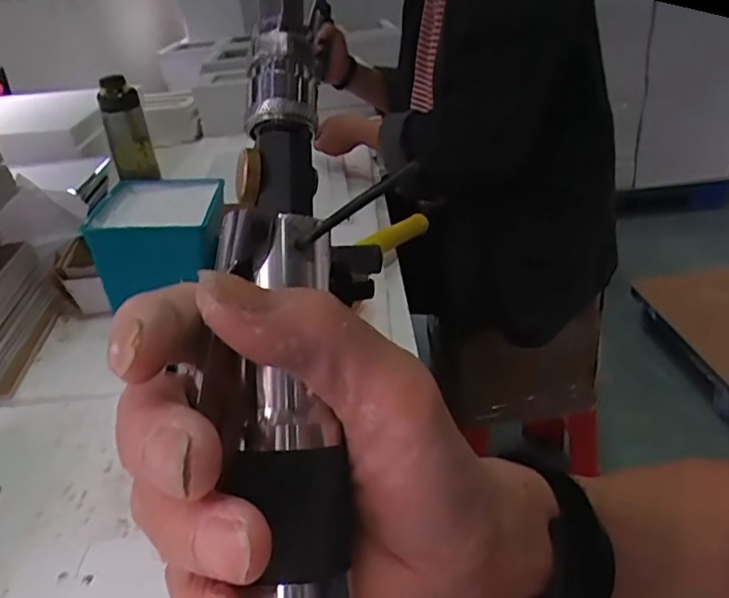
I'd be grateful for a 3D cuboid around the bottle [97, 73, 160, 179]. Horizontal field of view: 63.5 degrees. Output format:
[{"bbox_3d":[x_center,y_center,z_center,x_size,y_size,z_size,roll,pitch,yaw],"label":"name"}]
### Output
[{"bbox_3d":[-0.441,-0.314,1.093,0.075,0.189,0.072,-17,32,-17],"label":"bottle"}]

